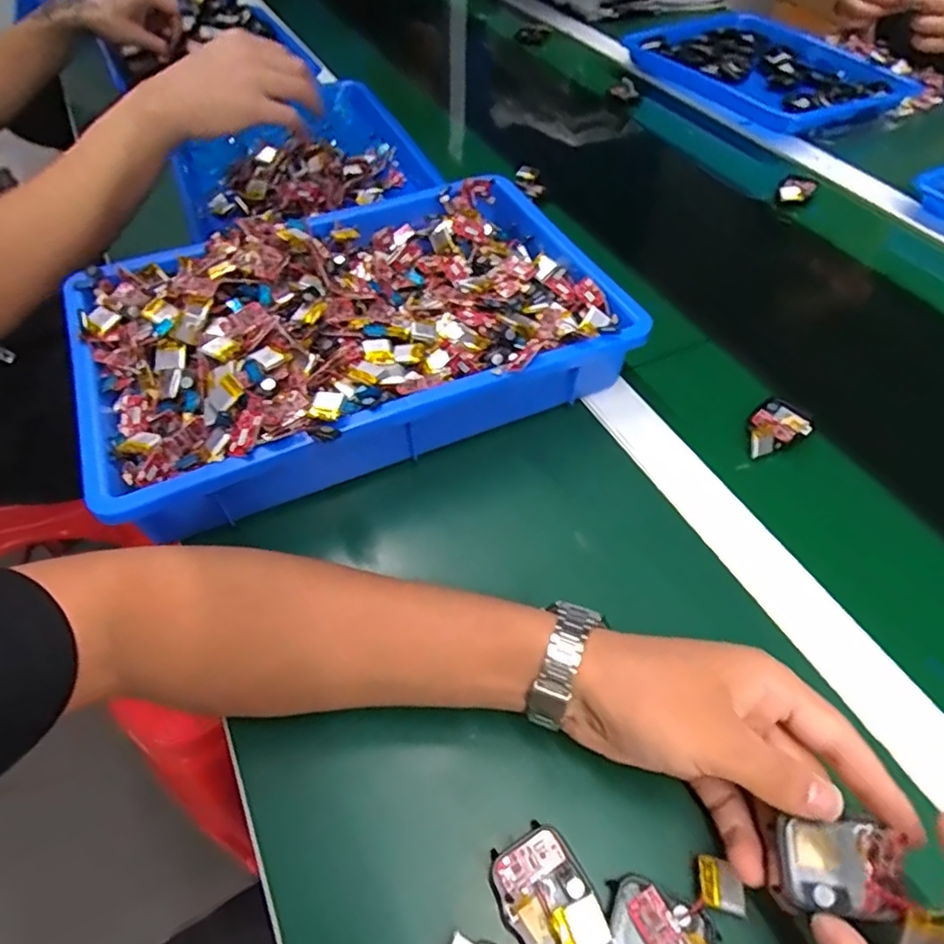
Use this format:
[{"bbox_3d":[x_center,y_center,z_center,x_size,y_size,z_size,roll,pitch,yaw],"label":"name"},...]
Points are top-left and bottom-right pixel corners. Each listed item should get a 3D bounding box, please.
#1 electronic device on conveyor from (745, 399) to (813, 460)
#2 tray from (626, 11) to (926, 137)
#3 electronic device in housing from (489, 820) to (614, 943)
[{"bbox_3d":[0.222,-0.032,0.455,0.066,0.015,0.036,-36,59,-24],"label":"electronic device on conveyor"},{"bbox_3d":[0.377,-0.514,0.813,0.229,0.050,0.315,-29,57,-20],"label":"tray"},{"bbox_3d":[0.033,0.186,0.273,0.039,0.017,0.051,-24,55,-17],"label":"electronic device in housing"}]

